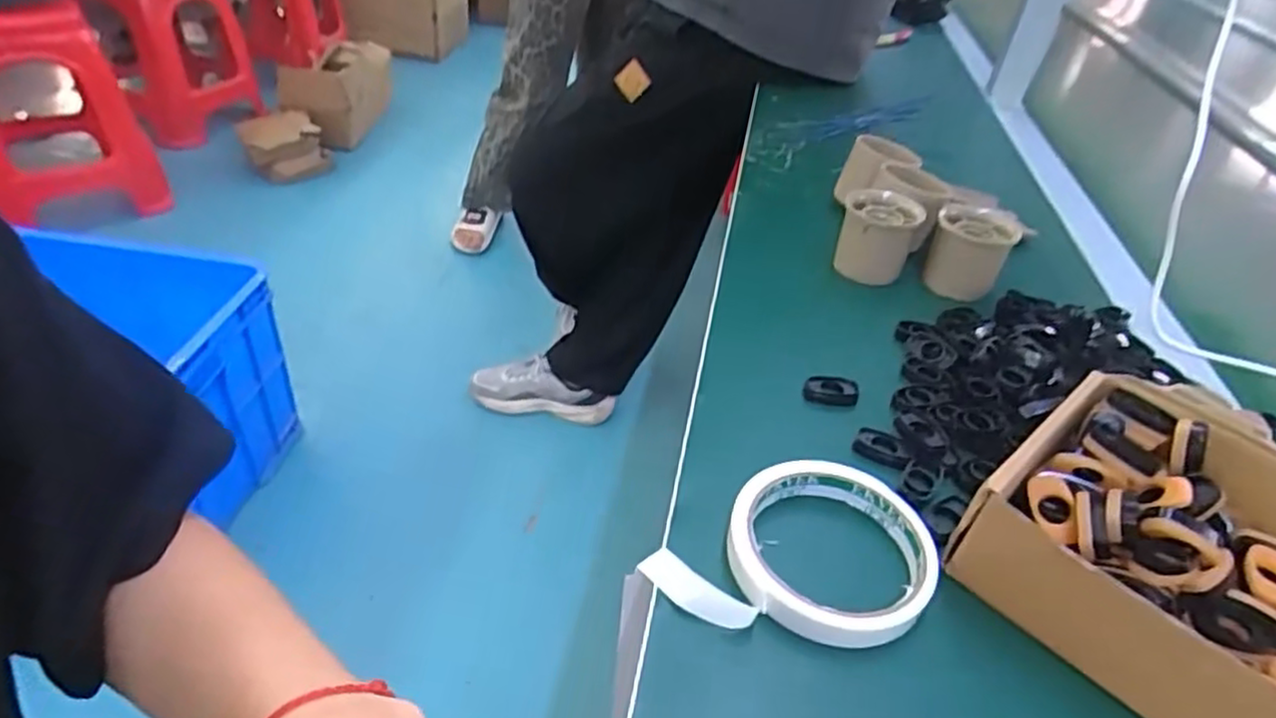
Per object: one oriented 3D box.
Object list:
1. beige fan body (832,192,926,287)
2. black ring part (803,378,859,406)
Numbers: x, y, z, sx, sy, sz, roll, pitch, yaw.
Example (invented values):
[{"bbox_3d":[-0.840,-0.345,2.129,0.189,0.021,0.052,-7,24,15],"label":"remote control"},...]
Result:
[{"bbox_3d":[0.182,-0.094,0.549,0.053,0.051,0.051,20,40,16],"label":"beige fan body"},{"bbox_3d":[0.116,0.020,0.432,0.032,0.009,0.016,8,38,0],"label":"black ring part"}]

